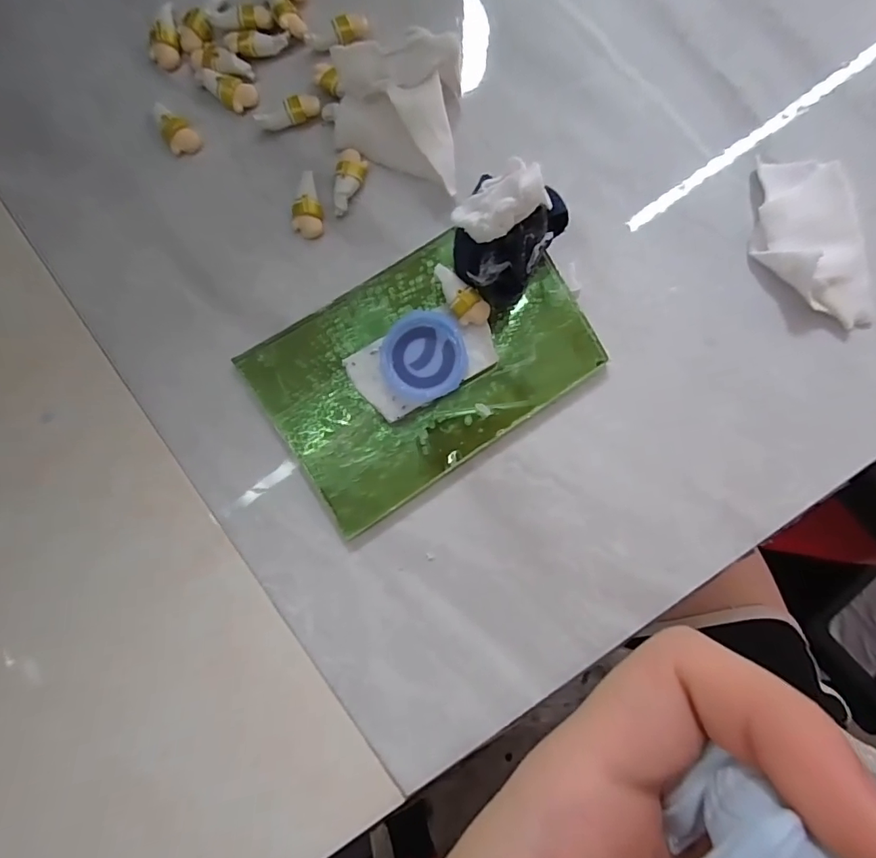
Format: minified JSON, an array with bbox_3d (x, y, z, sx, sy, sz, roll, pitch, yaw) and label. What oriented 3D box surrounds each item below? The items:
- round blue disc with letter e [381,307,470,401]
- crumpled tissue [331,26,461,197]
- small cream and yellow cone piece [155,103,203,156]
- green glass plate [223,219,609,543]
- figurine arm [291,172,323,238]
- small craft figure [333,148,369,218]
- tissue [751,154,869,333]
[{"bbox_3d":[-0.005,-0.023,0.146,0.026,0.004,0.027,-9,88,2],"label":"round blue disc with letter e"},{"bbox_3d":[-0.013,-0.099,0.148,0.039,0.019,0.040,4,88,2],"label":"crumpled tissue"},{"bbox_3d":[-0.088,-0.100,0.156,0.010,0.007,0.016,-43,87,0],"label":"small cream and yellow cone piece"},{"bbox_3d":[-0.005,-0.022,0.150,0.101,0.007,0.067,-34,87,1],"label":"green glass plate"},{"bbox_3d":[-0.043,-0.074,0.154,0.009,0.007,0.020,4,88,2],"label":"figurine arm"},{"bbox_3d":[-0.029,-0.082,0.153,0.009,0.007,0.022,3,88,2],"label":"small craft figure"},{"bbox_3d":[0.119,-0.059,0.145,0.032,0.012,0.055,-9,88,2],"label":"tissue"}]

